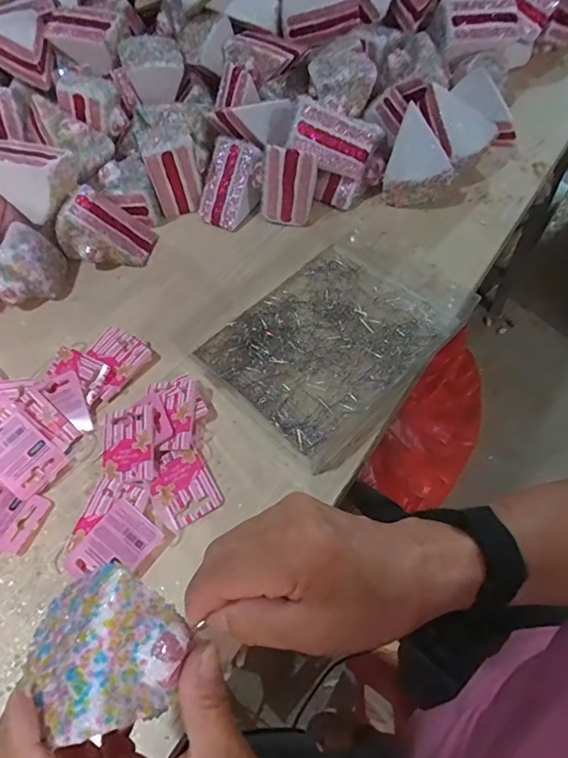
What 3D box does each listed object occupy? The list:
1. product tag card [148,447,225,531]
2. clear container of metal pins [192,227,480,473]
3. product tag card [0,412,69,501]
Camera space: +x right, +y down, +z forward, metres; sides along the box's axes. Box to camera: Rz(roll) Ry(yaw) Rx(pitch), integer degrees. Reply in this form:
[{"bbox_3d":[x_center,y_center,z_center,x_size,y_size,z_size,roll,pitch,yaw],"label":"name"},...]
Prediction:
[{"bbox_3d":[-0.080,0.084,0.379,0.046,0.004,0.059,-30,66,-13],"label":"product tag card"},{"bbox_3d":[0.057,-0.047,0.459,0.163,0.024,0.244,38,68,25],"label":"clear container of metal pins"},{"bbox_3d":[-0.212,0.061,0.389,0.060,0.005,0.045,44,71,-1],"label":"product tag card"}]

